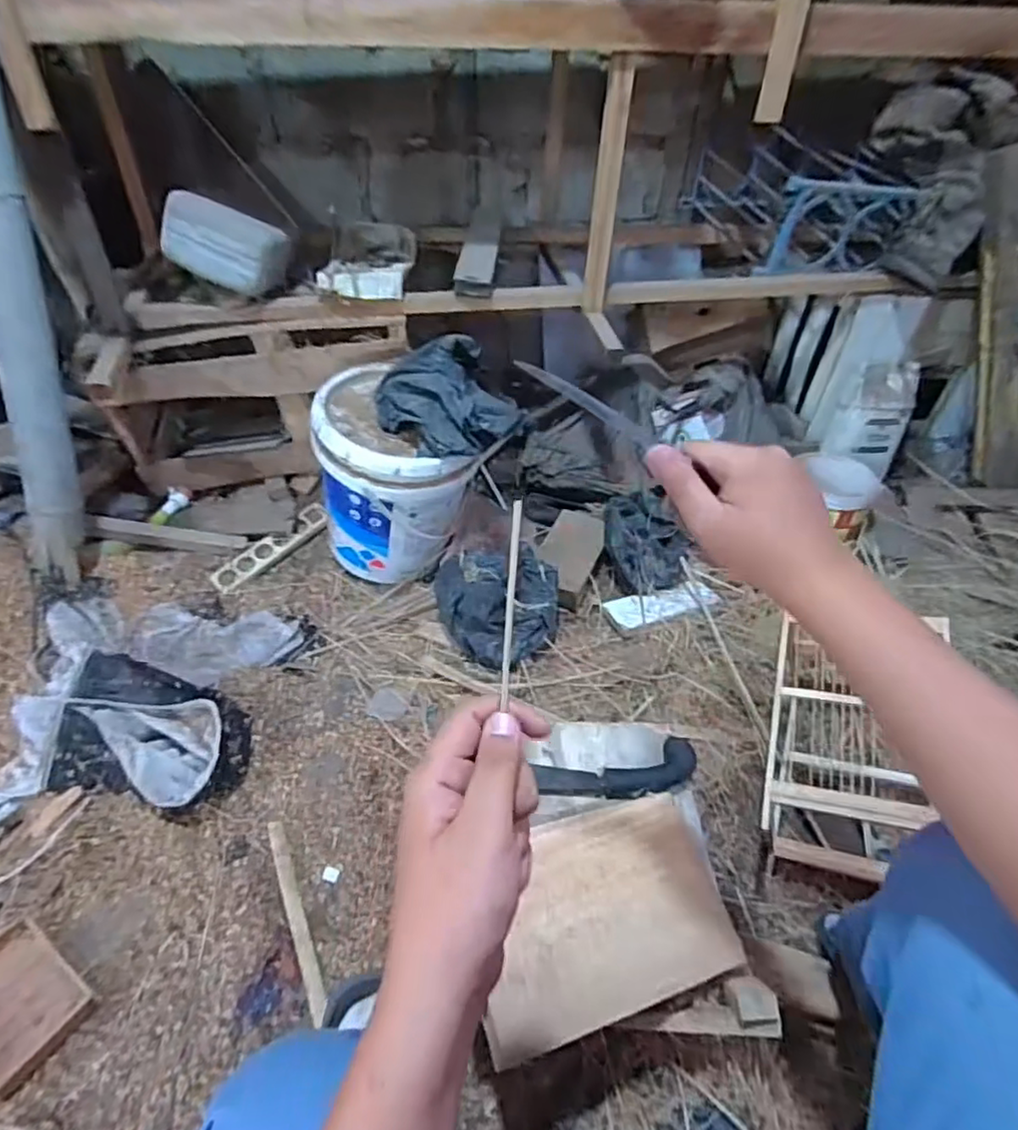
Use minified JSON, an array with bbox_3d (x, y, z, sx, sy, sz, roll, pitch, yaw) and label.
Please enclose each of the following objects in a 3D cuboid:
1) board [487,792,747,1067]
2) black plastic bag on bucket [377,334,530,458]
[{"bbox_3d":[0.103,0.370,0.678,0.298,0.013,0.188,-4,55,-25],"label":"board"},{"bbox_3d":[-0.104,-0.282,1.055,0.171,0.130,0.216,-33,54,-29],"label":"black plastic bag on bucket"}]

